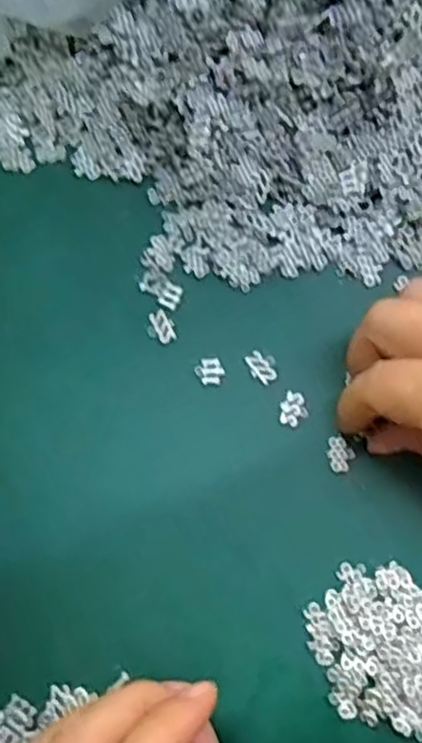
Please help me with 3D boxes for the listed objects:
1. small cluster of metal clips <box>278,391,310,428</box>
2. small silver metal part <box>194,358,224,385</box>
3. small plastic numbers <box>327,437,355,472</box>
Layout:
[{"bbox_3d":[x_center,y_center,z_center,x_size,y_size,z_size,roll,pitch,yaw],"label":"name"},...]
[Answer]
[{"bbox_3d":[0.036,0.016,0.300,0.012,0.004,0.015,9,77,3],"label":"small cluster of metal clips"},{"bbox_3d":[0.000,0.000,0.304,0.011,0.004,0.013,-32,79,-6],"label":"small silver metal part"},{"bbox_3d":[0.056,0.035,0.295,0.011,0.004,0.015,-8,78,-1],"label":"small plastic numbers"}]

